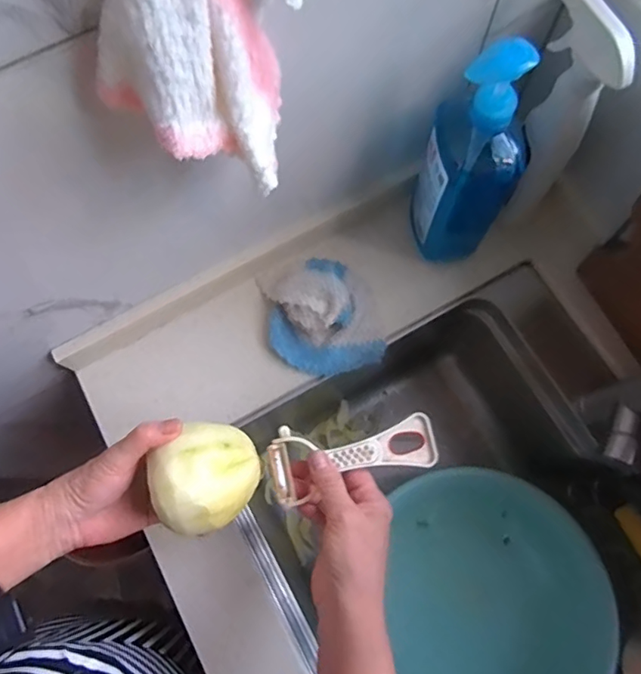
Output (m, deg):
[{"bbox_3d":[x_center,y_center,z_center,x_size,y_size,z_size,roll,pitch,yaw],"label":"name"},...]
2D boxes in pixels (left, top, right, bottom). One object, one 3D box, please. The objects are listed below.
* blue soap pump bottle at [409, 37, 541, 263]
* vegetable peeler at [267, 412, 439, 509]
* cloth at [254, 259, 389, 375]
[{"bbox_3d":[0.142,-0.156,0.503,0.091,0.272,0.066,20,75,7],"label":"blue soap pump bottle"},{"bbox_3d":[0.029,0.102,0.446,0.145,0.018,0.060,-7,73,-8],"label":"vegetable peeler"},{"bbox_3d":[0.001,-0.030,0.580,0.126,0.050,0.135,-11,73,-2],"label":"cloth"}]

